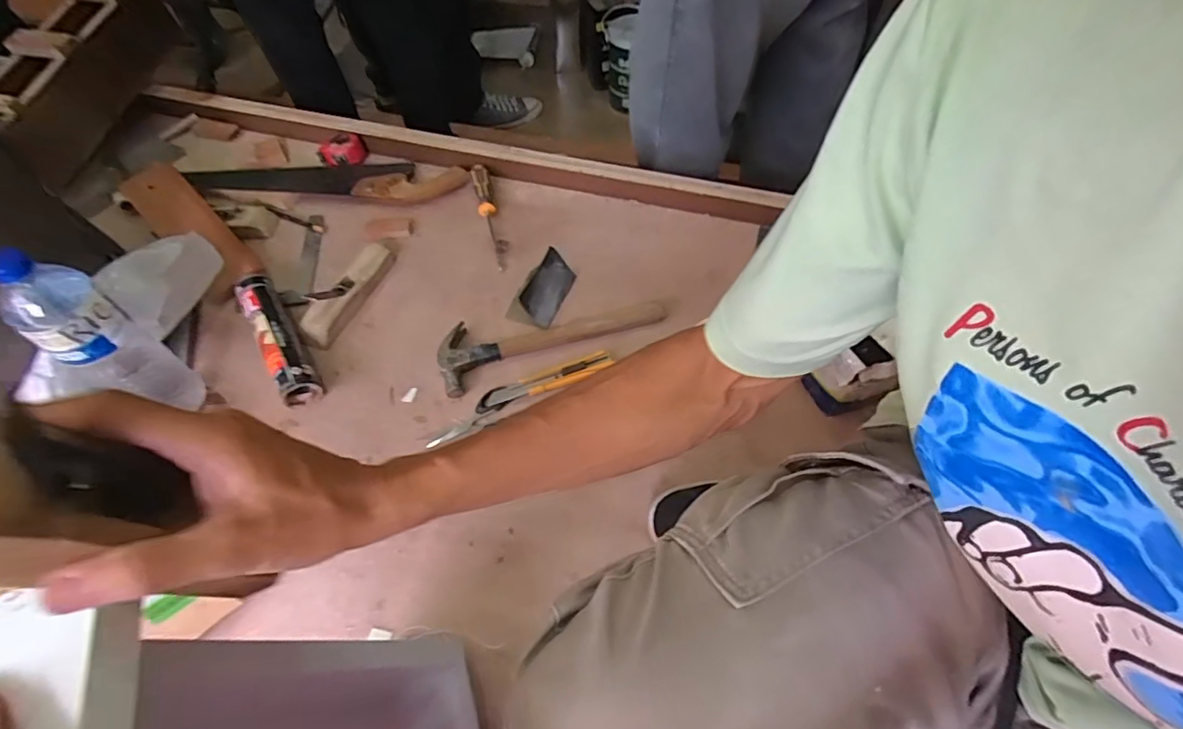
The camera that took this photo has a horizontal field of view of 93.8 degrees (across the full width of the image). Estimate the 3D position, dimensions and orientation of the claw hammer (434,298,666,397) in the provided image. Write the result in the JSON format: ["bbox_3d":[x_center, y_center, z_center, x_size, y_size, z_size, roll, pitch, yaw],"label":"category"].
[{"bbox_3d":[-0.063,-0.056,0.793,0.320,0.027,0.108,-21,57,-14],"label":"claw hammer"}]

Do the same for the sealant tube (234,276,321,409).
[{"bbox_3d":[-0.432,-0.036,0.764,0.049,0.051,0.210,-29,60,-18],"label":"sealant tube"}]

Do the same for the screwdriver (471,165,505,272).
[{"bbox_3d":[-0.174,-0.255,0.930,0.029,0.032,0.249,-11,56,-7],"label":"screwdriver"}]

